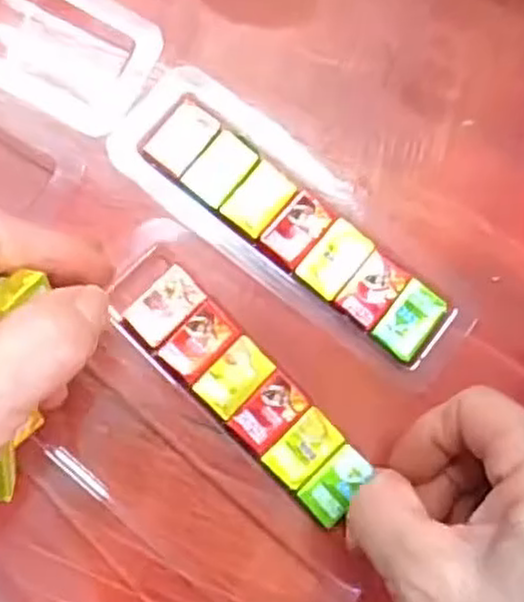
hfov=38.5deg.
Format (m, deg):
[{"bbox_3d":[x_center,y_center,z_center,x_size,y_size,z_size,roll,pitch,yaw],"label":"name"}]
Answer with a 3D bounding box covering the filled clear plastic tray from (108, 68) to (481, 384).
[{"bbox_3d":[0.014,-0.028,0.265,0.137,0.007,0.047,36,81,-1],"label":"filled clear plastic tray"}]

